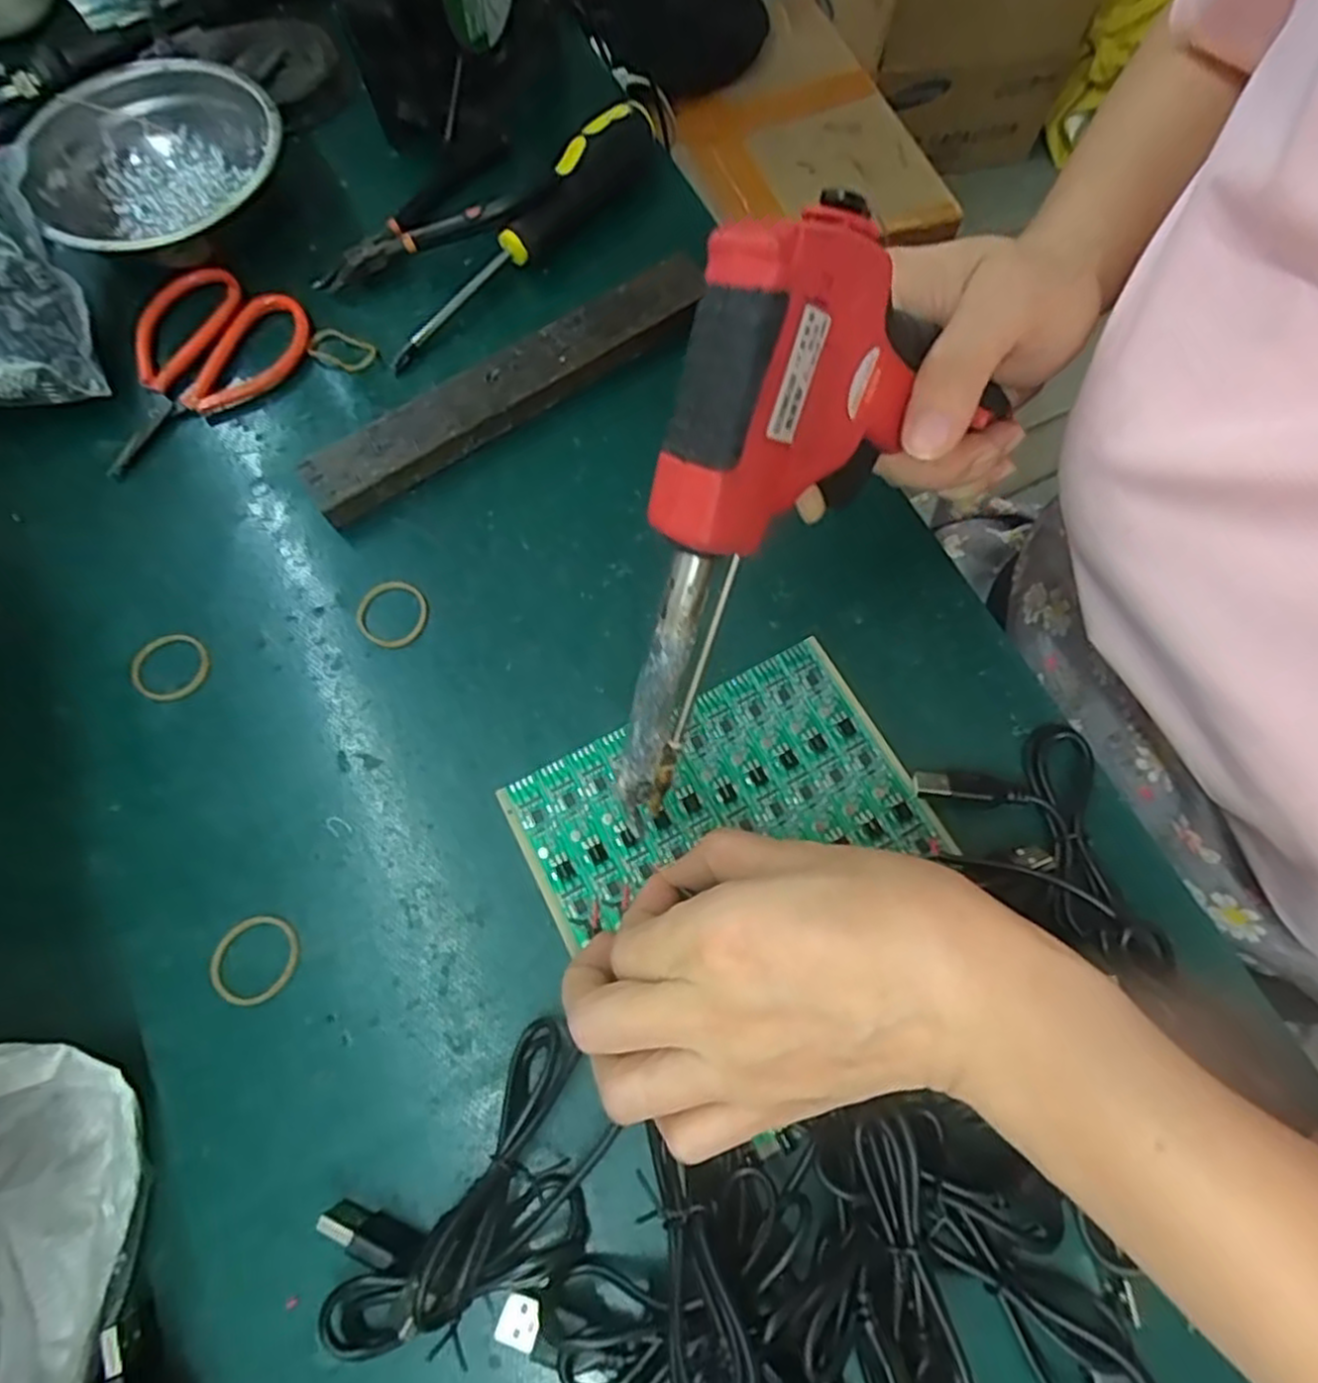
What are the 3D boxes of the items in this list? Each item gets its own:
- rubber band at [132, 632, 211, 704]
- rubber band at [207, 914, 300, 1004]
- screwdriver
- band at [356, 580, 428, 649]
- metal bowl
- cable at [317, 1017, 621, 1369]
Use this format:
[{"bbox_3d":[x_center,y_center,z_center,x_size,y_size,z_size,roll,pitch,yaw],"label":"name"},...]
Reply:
[{"bbox_3d":[-0.204,-0.011,0.309,0.030,0.004,0.030,0,70,1],"label":"rubber band"},{"bbox_3d":[-0.146,0.096,0.267,0.031,0.004,0.029,-26,71,-9],"label":"rubber band"},{"bbox_3d":[-0.063,-0.226,0.363,0.024,0.036,0.180,39,75,14],"label":"screwdriver"},{"bbox_3d":[-0.114,-0.034,0.316,0.030,0.004,0.031,0,70,1],"label":"band"},{"bbox_3d":[-0.253,-0.271,0.377,0.117,0.037,0.117,0,70,1],"label":"metal bowl"},{"bbox_3d":[-0.058,0.161,0.227,0.102,0.030,0.058,-40,74,-13],"label":"cable"}]

